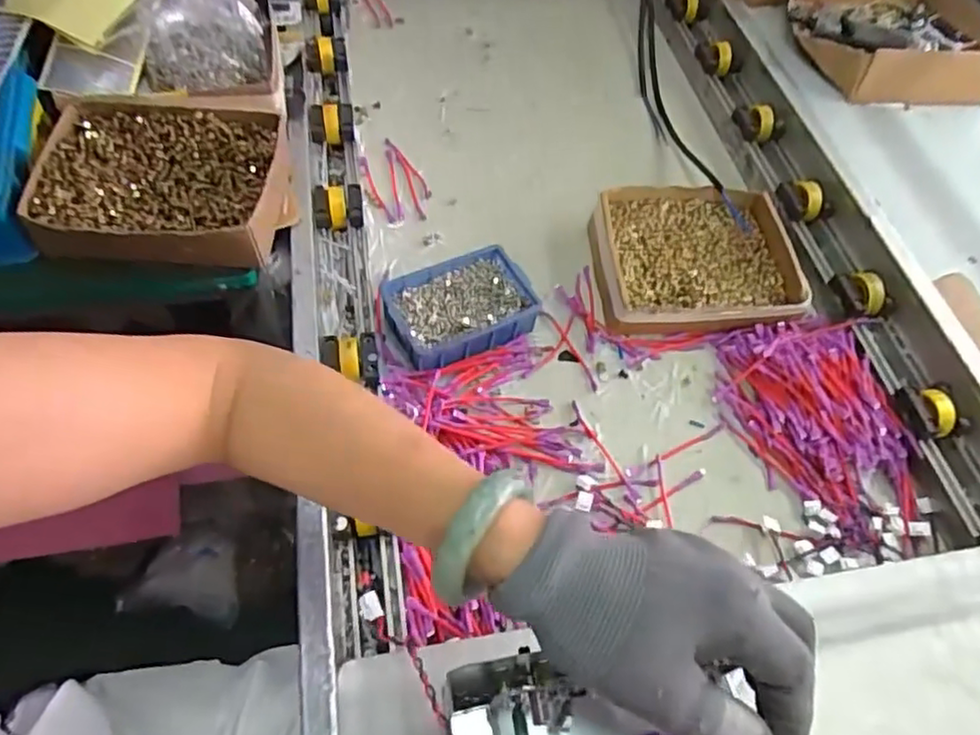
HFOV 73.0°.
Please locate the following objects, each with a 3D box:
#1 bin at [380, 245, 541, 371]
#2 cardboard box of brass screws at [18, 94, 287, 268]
[{"bbox_3d":[-0.032,-0.061,0.721,0.157,0.052,0.110,-24,62,-19],"label":"bin"},{"bbox_3d":[-0.328,-0.190,0.674,0.227,0.063,0.194,2,57,-3],"label":"cardboard box of brass screws"}]

